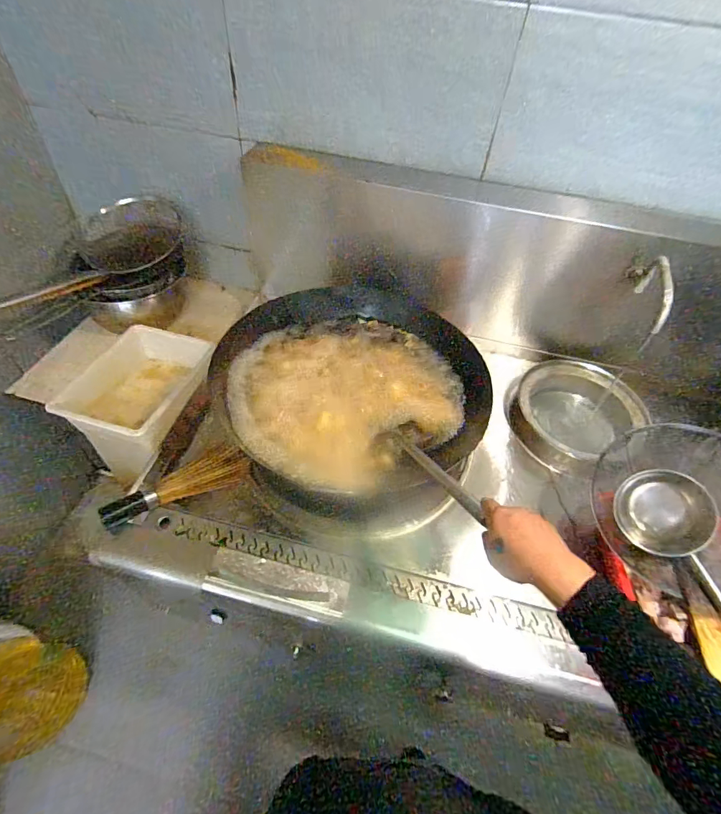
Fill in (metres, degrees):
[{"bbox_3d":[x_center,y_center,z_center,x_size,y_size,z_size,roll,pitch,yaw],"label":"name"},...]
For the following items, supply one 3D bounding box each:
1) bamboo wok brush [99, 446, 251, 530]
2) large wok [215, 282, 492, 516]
[{"bbox_3d":[-0.351,0.156,0.820,0.264,0.060,0.068,-18,53,-19],"label":"bamboo wok brush"},{"bbox_3d":[-0.023,-0.042,0.896,0.507,0.136,0.503,3,49,-3],"label":"large wok"}]

